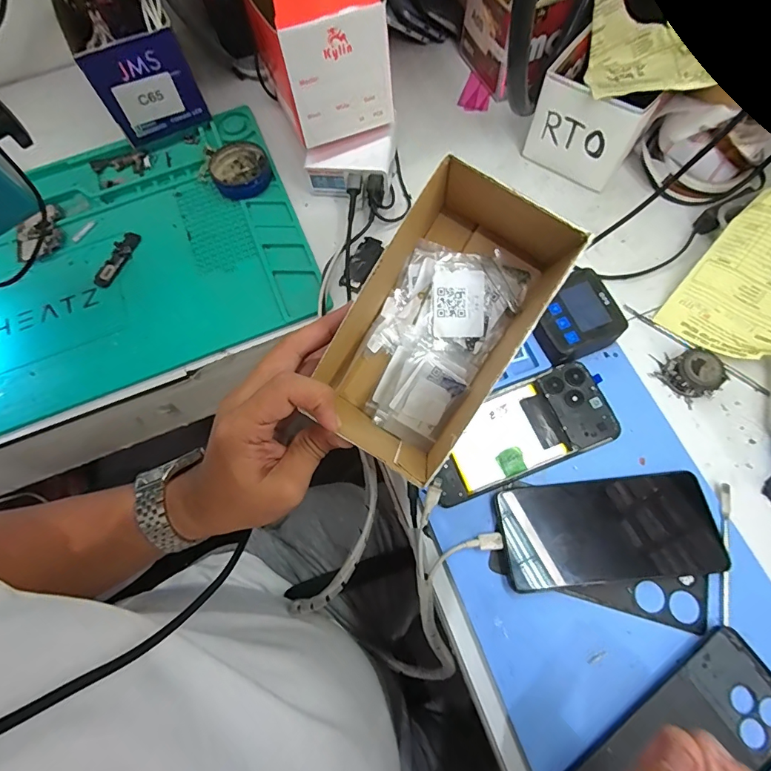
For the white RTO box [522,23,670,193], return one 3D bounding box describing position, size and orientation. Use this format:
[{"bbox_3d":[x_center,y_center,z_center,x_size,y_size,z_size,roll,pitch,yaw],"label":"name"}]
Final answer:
[{"bbox_3d":[0.207,-0.267,0.441,0.073,0.093,0.110,-44,74,-13],"label":"white RTO box"}]

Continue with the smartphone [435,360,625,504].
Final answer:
[{"bbox_3d":[0.113,0.038,0.367,0.160,0.016,0.070,-21,70,-5],"label":"smartphone"}]

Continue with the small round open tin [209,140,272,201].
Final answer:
[{"bbox_3d":[-0.157,-0.233,0.475,0.060,0.020,0.063,-1,69,2],"label":"small round open tin"}]

